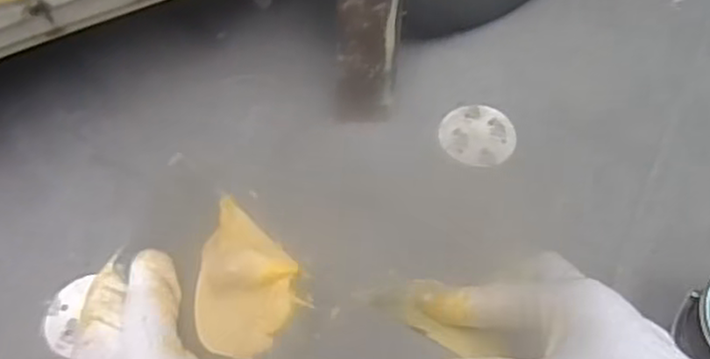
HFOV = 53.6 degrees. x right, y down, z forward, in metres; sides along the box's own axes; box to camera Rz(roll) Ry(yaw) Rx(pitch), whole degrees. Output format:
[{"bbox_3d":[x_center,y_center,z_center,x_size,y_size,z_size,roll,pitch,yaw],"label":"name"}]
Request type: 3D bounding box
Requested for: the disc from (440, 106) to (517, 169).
[{"bbox_3d":[0.200,-0.072,1.140,0.119,0.004,0.122,-1,56,1],"label":"disc"}]

